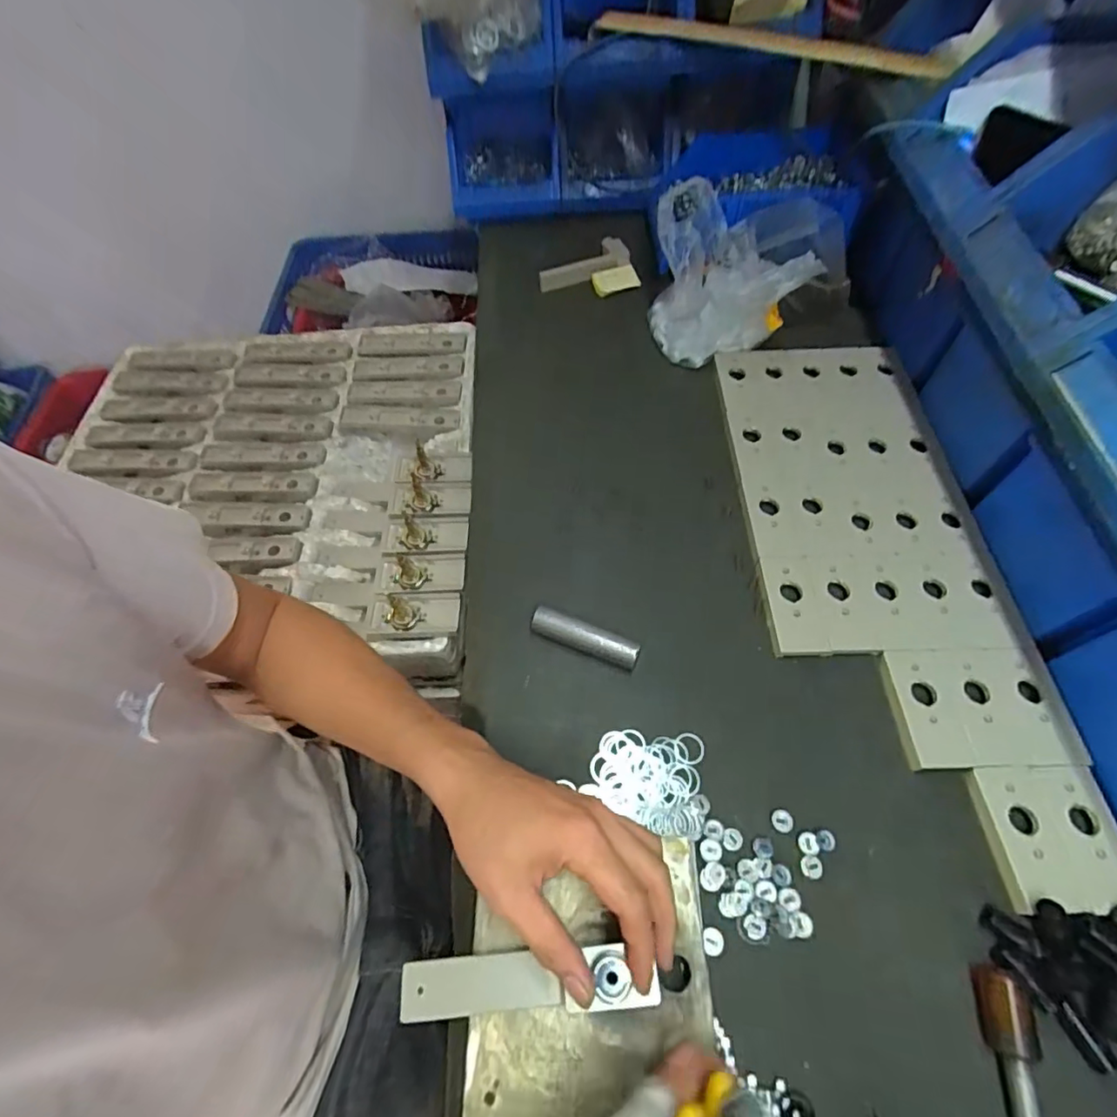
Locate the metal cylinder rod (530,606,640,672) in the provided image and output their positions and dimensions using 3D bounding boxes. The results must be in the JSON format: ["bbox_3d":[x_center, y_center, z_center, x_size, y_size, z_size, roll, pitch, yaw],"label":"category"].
[{"bbox_3d":[0.022,0.068,0.465,0.093,0.023,0.019,20,62,12],"label":"metal cylinder rod"}]

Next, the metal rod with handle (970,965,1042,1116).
[{"bbox_3d":[0.272,0.301,0.323,0.024,0.023,0.095,6,60,4],"label":"metal rod with handle"}]

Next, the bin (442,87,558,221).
[{"bbox_3d":[-0.076,-0.588,0.773,0.150,0.133,0.162,-3,59,2],"label":"bin"}]

